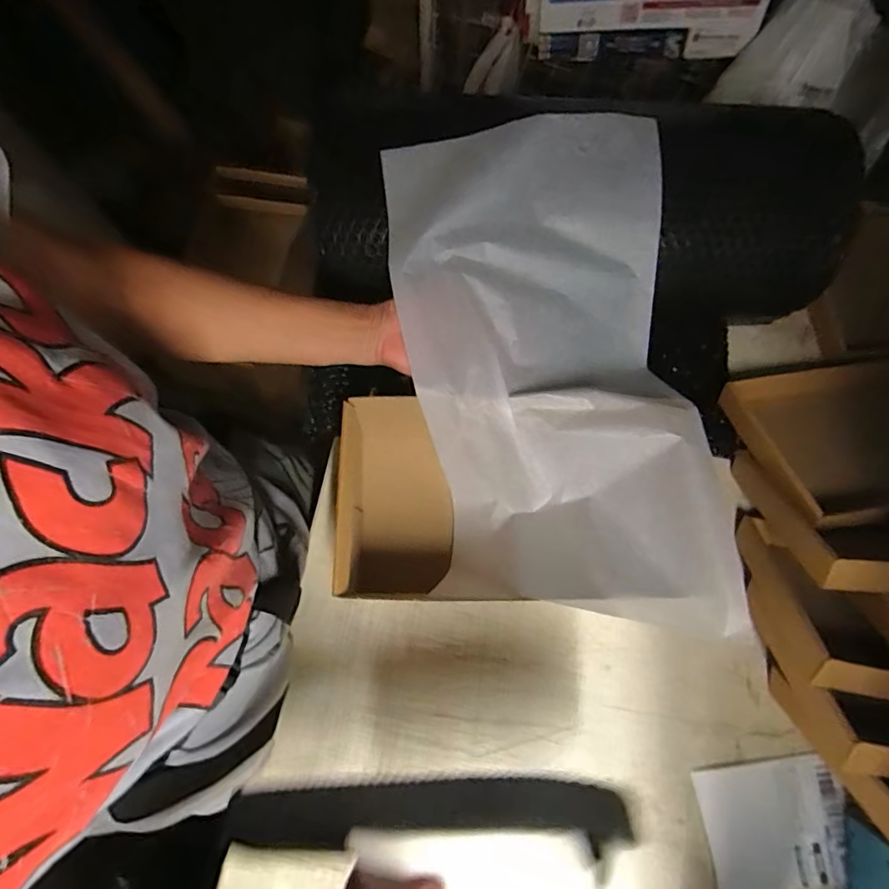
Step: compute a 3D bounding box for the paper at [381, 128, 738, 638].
[{"bbox_3d":[0.088,-0.060,0.460,0.241,0.157,0.431,-5,73,-3],"label":"paper"}]

